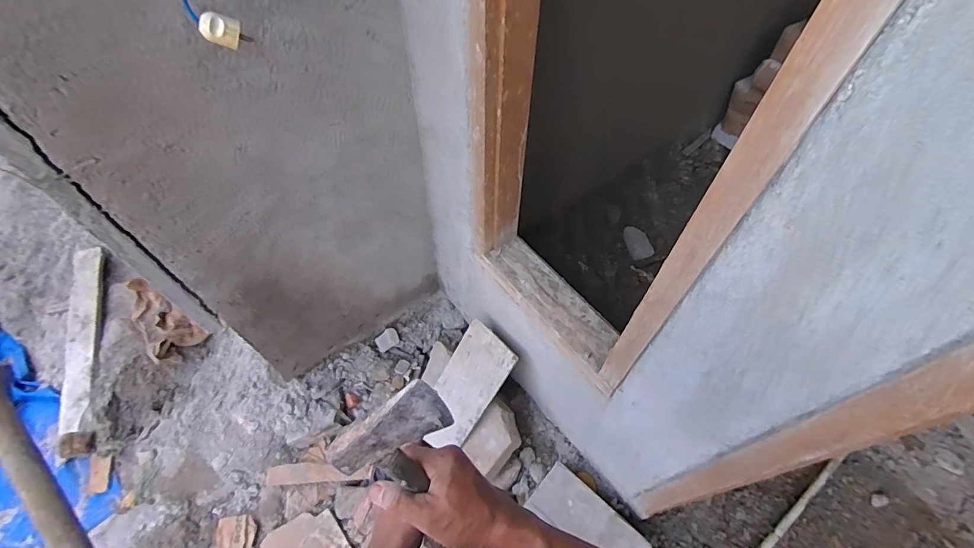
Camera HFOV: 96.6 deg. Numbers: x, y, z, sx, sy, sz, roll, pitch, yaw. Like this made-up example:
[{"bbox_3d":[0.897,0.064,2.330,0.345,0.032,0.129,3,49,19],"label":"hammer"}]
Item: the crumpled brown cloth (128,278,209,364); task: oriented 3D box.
[{"bbox_3d":[-1.195,0.153,1.576,0.184,0.056,0.345,-38,85,-23],"label":"crumpled brown cloth"}]

